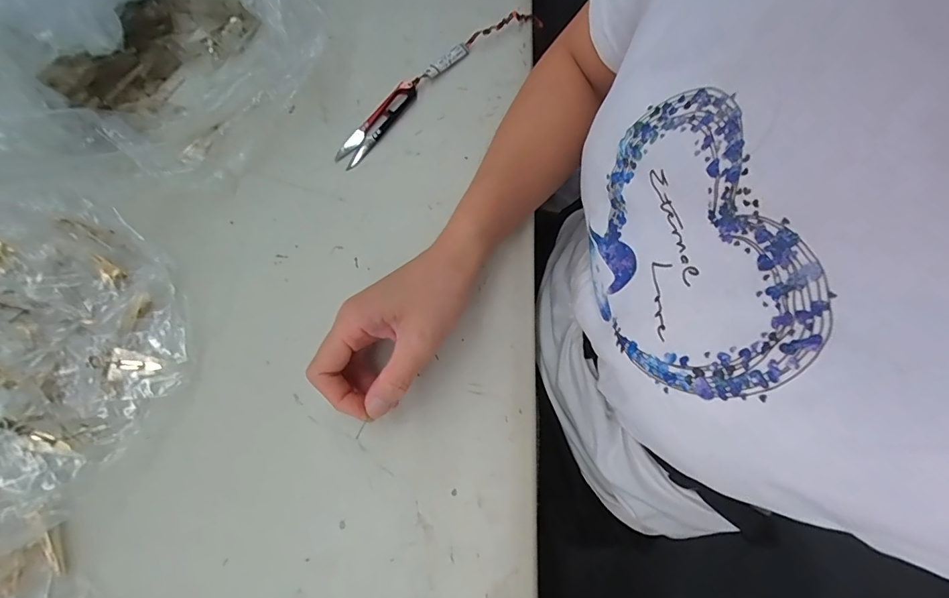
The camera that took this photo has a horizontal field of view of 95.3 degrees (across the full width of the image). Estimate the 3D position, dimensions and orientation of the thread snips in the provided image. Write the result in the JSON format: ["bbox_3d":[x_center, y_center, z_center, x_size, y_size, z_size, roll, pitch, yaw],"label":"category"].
[{"bbox_3d":[-0.089,-0.163,0.397,0.022,0.009,0.102,33,73,8],"label":"thread snips"}]

